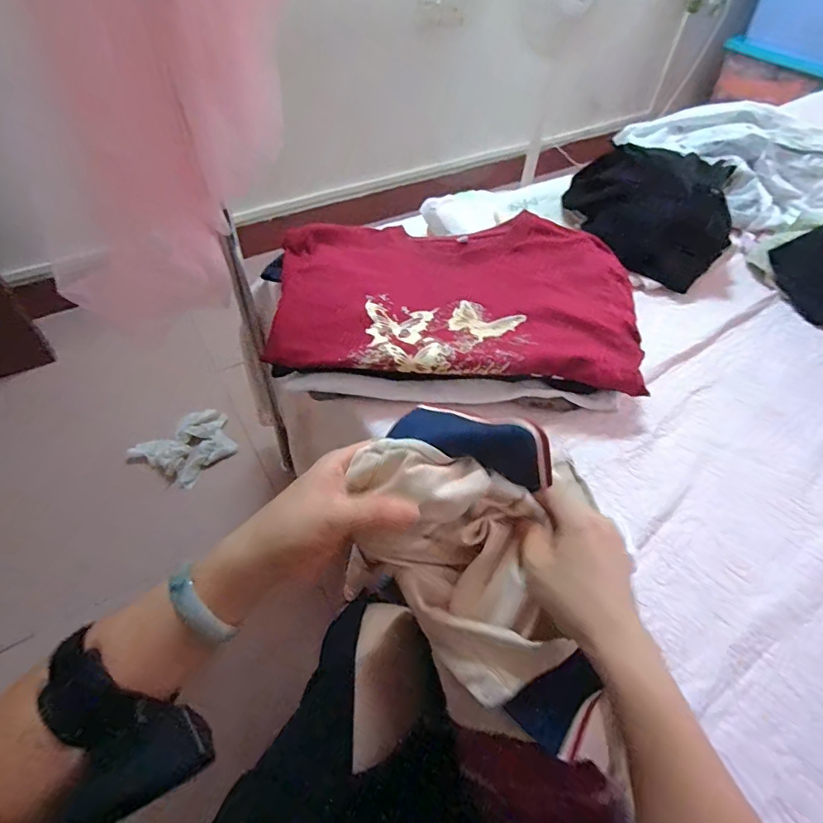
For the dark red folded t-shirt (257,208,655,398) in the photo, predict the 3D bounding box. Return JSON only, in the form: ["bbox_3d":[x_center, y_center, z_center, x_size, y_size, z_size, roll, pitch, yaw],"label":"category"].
[{"bbox_3d":[0.058,-0.148,0.598,0.431,0.040,0.268,3,51,0],"label":"dark red folded t-shirt"}]

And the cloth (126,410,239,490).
[{"bbox_3d":[-0.525,0.089,1.143,0.223,0.051,0.145,-32,59,-25],"label":"cloth"}]

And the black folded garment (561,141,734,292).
[{"bbox_3d":[0.354,-0.294,0.730,0.243,0.136,0.169,14,52,9],"label":"black folded garment"}]

